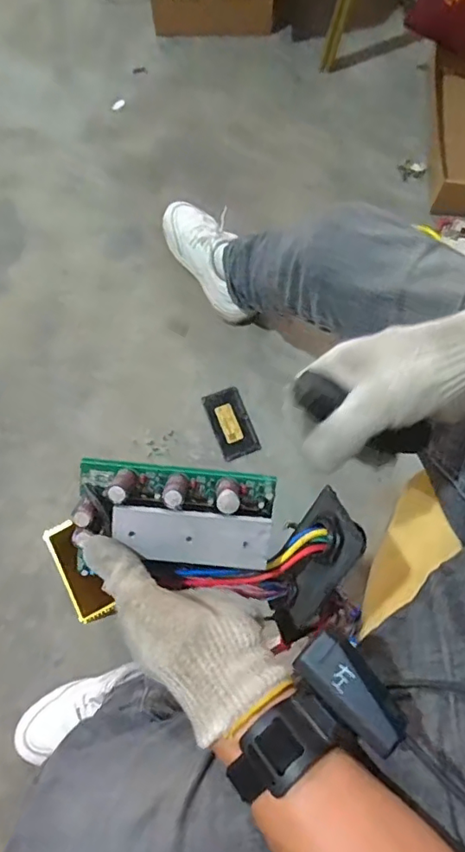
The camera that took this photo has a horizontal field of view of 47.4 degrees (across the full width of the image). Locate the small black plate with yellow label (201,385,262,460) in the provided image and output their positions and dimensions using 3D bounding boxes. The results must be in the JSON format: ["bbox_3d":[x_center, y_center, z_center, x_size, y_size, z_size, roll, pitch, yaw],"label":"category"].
[{"bbox_3d":[-0.002,-0.005,0.879,0.064,0.004,0.119,-22,75,-6],"label":"small black plate with yellow label"}]

